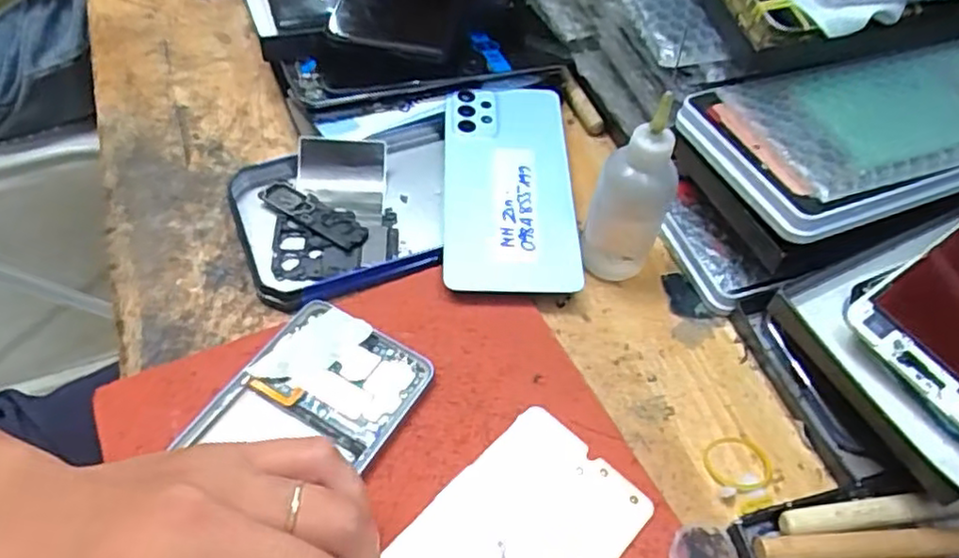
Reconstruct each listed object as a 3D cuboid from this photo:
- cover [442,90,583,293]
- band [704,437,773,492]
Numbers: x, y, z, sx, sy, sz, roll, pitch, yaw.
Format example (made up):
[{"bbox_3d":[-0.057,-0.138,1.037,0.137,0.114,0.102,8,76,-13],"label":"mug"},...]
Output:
[{"bbox_3d":[0.016,-0.054,0.385,0.070,0.007,0.146,2,59,-5],"label":"cover"},{"bbox_3d":[0.115,0.081,0.305,0.027,0.004,0.028,2,53,-2],"label":"band"}]

